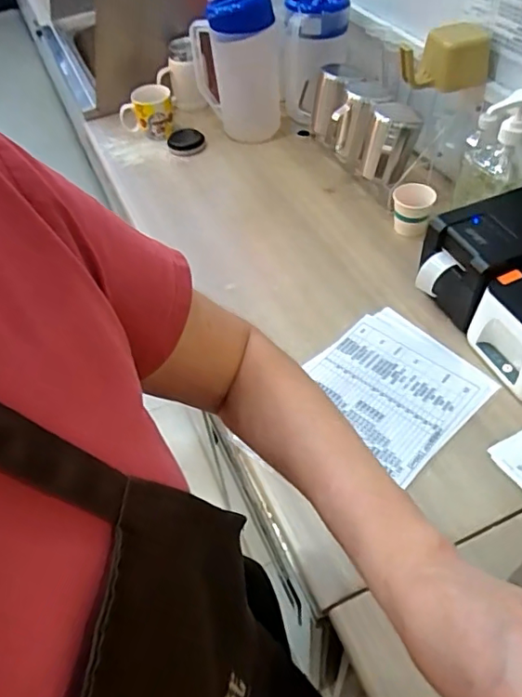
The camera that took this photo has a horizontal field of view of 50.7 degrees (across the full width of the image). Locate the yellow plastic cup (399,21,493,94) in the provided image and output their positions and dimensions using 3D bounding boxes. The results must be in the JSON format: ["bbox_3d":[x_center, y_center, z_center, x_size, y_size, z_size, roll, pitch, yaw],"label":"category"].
[{"bbox_3d":[0.297,-0.462,0.882,0.133,0.076,0.080,12,52,14],"label":"yellow plastic cup"}]

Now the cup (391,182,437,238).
[{"bbox_3d":[0.260,-0.239,0.956,0.068,0.067,0.065,-2,50,3],"label":"cup"}]

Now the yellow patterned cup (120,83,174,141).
[{"bbox_3d":[-0.250,-0.512,1.213,0.117,0.096,0.090,-14,50,-7],"label":"yellow patterned cup"}]

